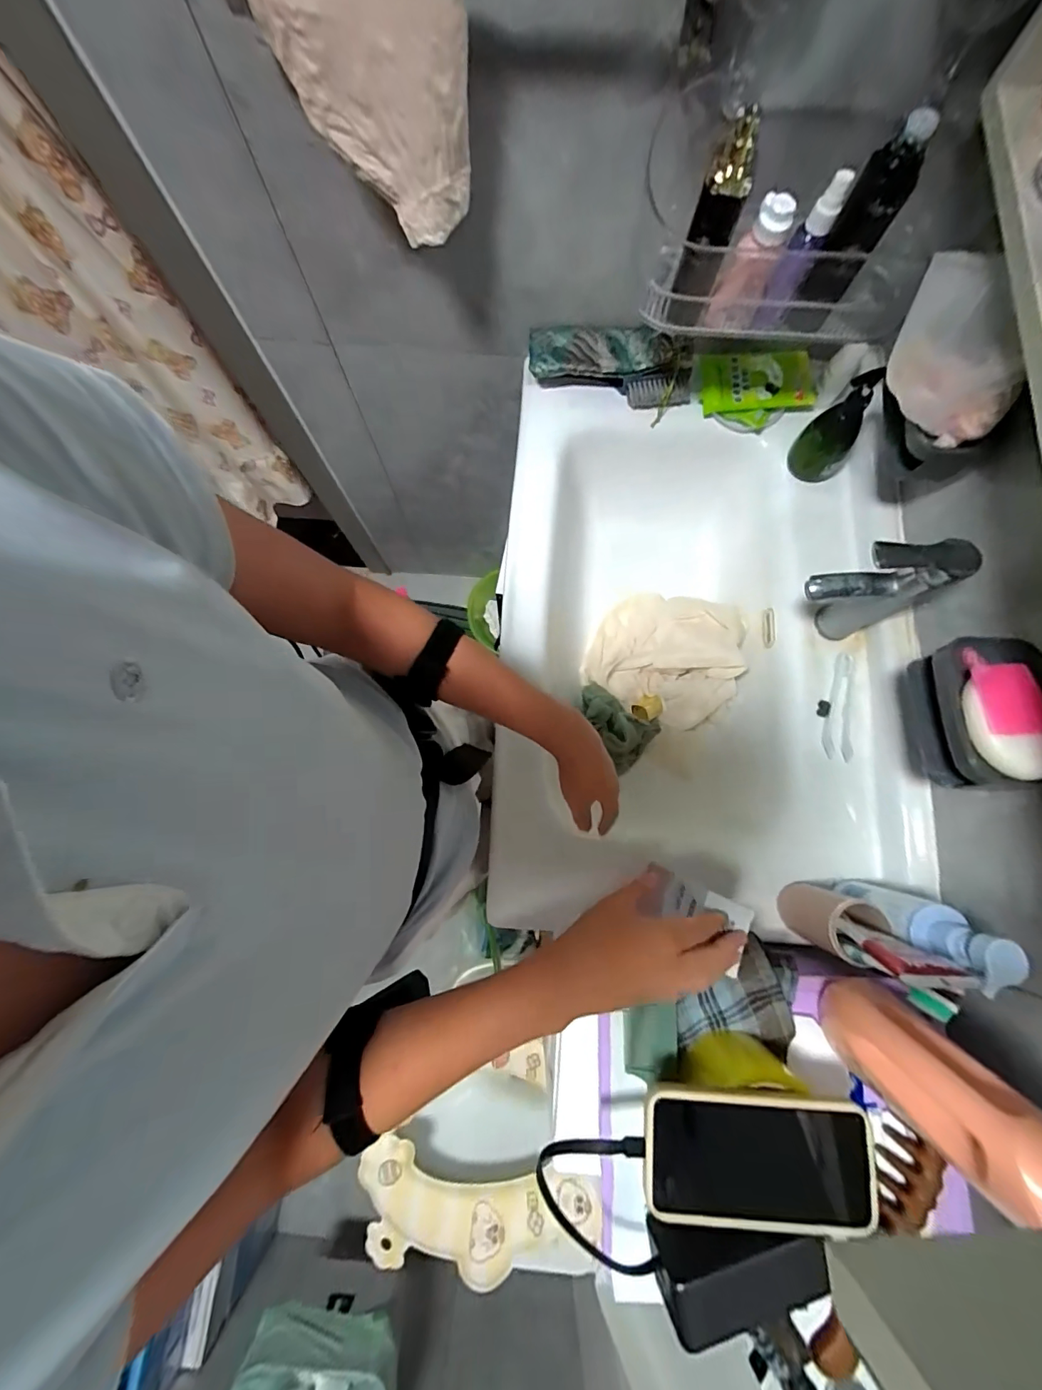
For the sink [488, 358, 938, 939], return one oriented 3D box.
[{"bbox_3d":[0.221,-0.073,0.646,0.488,0.170,0.702,4,78,1],"label":"sink"}]

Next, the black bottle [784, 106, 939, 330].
[{"bbox_3d":[0.303,-0.416,0.423,0.042,0.148,0.038,33,80,7],"label":"black bottle"}]

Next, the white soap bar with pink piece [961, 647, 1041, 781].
[{"bbox_3d":[0.403,0.013,0.382,0.041,0.032,0.109,2,78,0],"label":"white soap bar with pink piece"}]

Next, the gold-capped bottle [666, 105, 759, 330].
[{"bbox_3d":[0.177,-0.426,0.426,0.041,0.148,0.033,18,79,4],"label":"gold-capped bottle"}]

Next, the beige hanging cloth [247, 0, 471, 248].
[{"bbox_3d":[-0.121,-0.498,0.385,0.161,0.162,0.043,1,78,0],"label":"beige hanging cloth"}]

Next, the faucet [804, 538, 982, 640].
[{"bbox_3d":[0.381,-0.110,0.509,0.136,0.186,0.047,-11,79,-2],"label":"faucet"}]

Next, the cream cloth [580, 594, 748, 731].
[{"bbox_3d":[0.220,-0.060,0.682,0.214,0.096,0.185,24,80,5],"label":"cream cloth"}]

